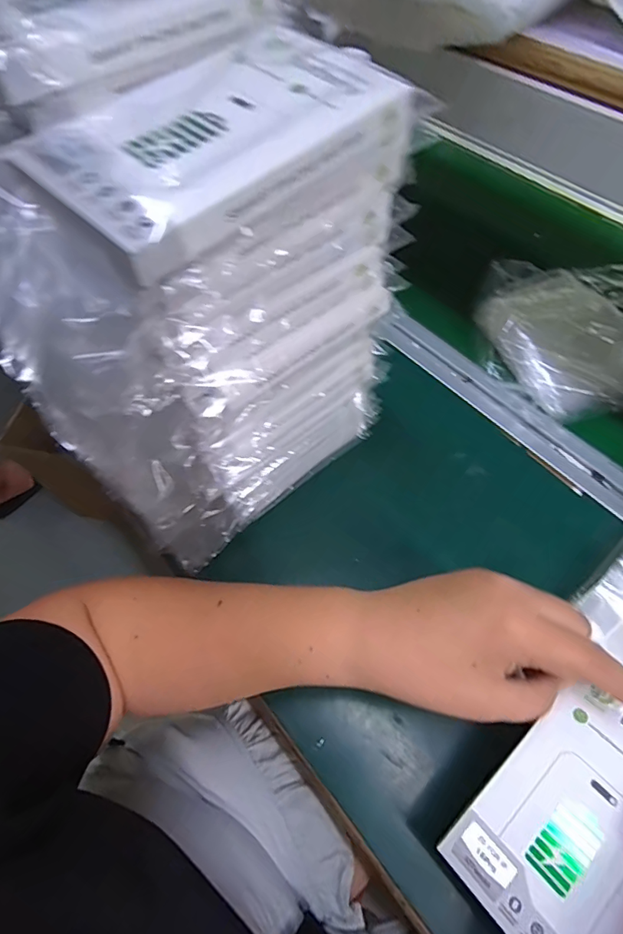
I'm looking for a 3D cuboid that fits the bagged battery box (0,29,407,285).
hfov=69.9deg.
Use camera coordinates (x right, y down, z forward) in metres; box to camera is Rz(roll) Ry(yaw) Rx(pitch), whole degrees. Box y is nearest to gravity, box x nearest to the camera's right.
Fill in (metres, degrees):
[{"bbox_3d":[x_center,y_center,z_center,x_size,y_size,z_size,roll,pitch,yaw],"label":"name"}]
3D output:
[{"bbox_3d":[-0.033,-0.127,0.168,0.133,0.017,0.080,-40,67,-19],"label":"bagged battery box"}]

